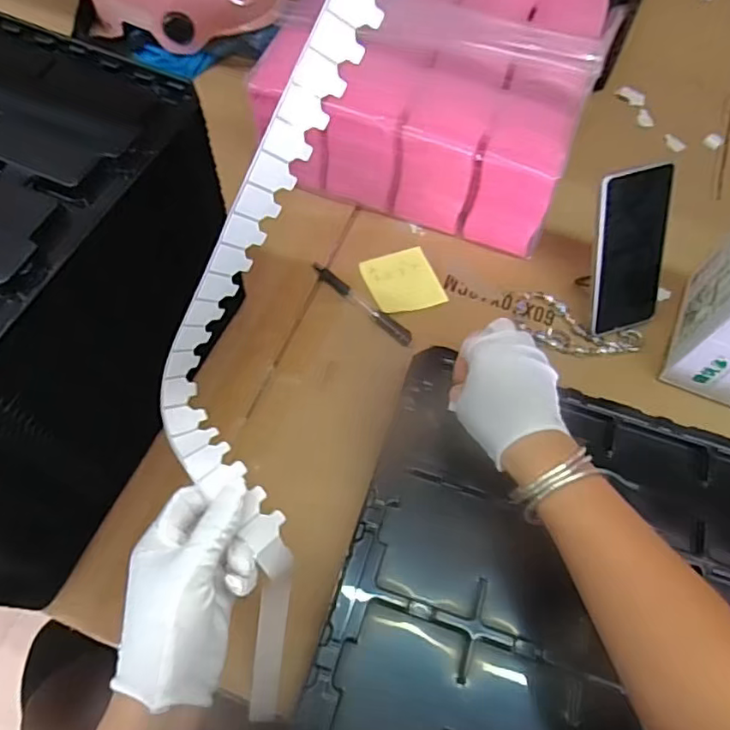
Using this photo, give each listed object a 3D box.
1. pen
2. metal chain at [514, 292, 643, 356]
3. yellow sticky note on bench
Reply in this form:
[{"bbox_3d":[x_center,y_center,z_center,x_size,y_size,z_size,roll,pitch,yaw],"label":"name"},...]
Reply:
[{"bbox_3d":[-0.004,-0.066,0.596,0.136,0.009,0.016,41,69,15],"label":"pen"},{"bbox_3d":[0.223,-0.034,0.598,0.127,0.009,0.059,24,66,8],"label":"metal chain"},{"bbox_3d":[0.042,-0.092,0.620,0.076,0.008,0.077,-19,68,-12],"label":"yellow sticky note on bench"}]

